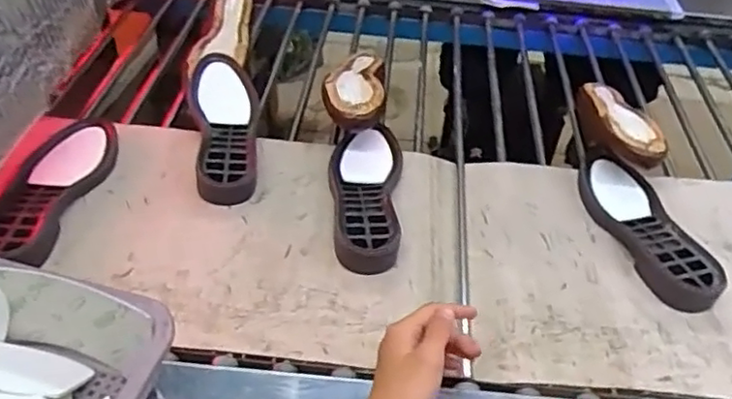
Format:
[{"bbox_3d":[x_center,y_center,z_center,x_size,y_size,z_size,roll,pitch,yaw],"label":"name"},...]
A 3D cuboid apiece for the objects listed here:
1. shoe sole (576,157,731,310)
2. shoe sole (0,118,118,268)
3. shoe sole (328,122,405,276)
[{"bbox_3d":[0.339,0.031,0.782,0.091,0.032,0.247,-7,44,-13],"label":"shoe sole"},{"bbox_3d":[-0.365,-0.015,0.752,0.081,0.035,0.237,10,43,4],"label":"shoe sole"},{"bbox_3d":[-0.001,-0.008,0.792,0.086,0.034,0.241,3,43,-2],"label":"shoe sole"}]

